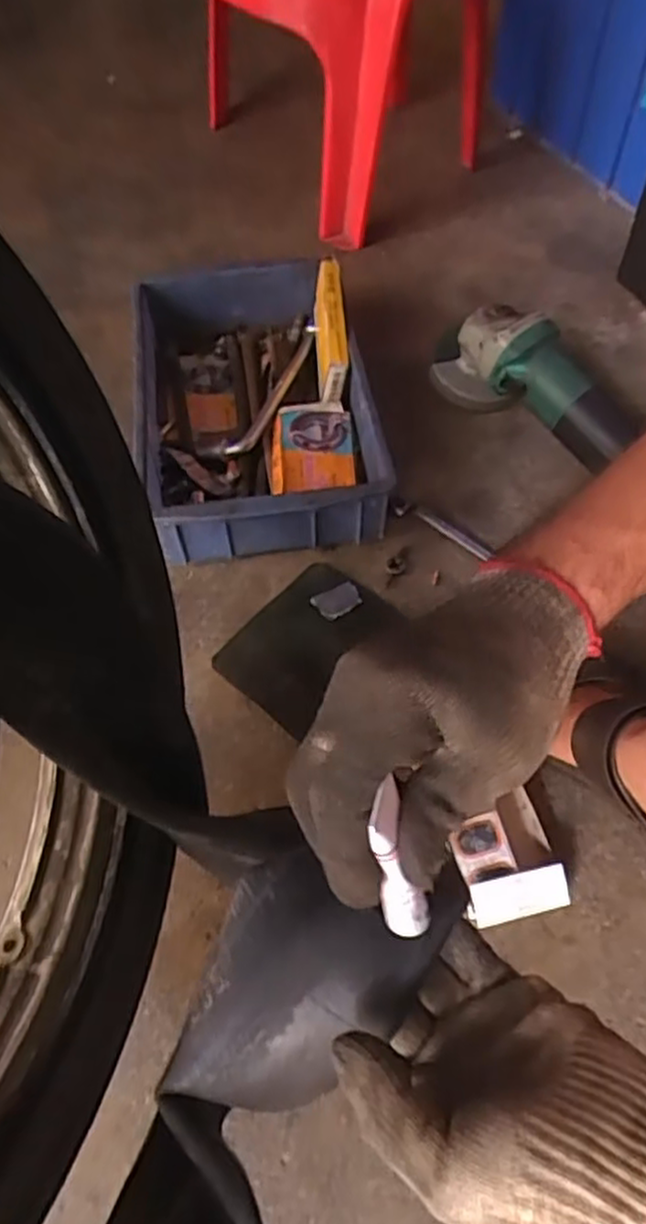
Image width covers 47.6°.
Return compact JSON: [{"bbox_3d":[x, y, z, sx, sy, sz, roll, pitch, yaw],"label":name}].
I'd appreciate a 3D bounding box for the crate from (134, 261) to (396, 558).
[{"bbox_3d":[-0.073,-0.217,0.760,0.221,0.102,0.360,-9,58,-5],"label":"crate"}]

